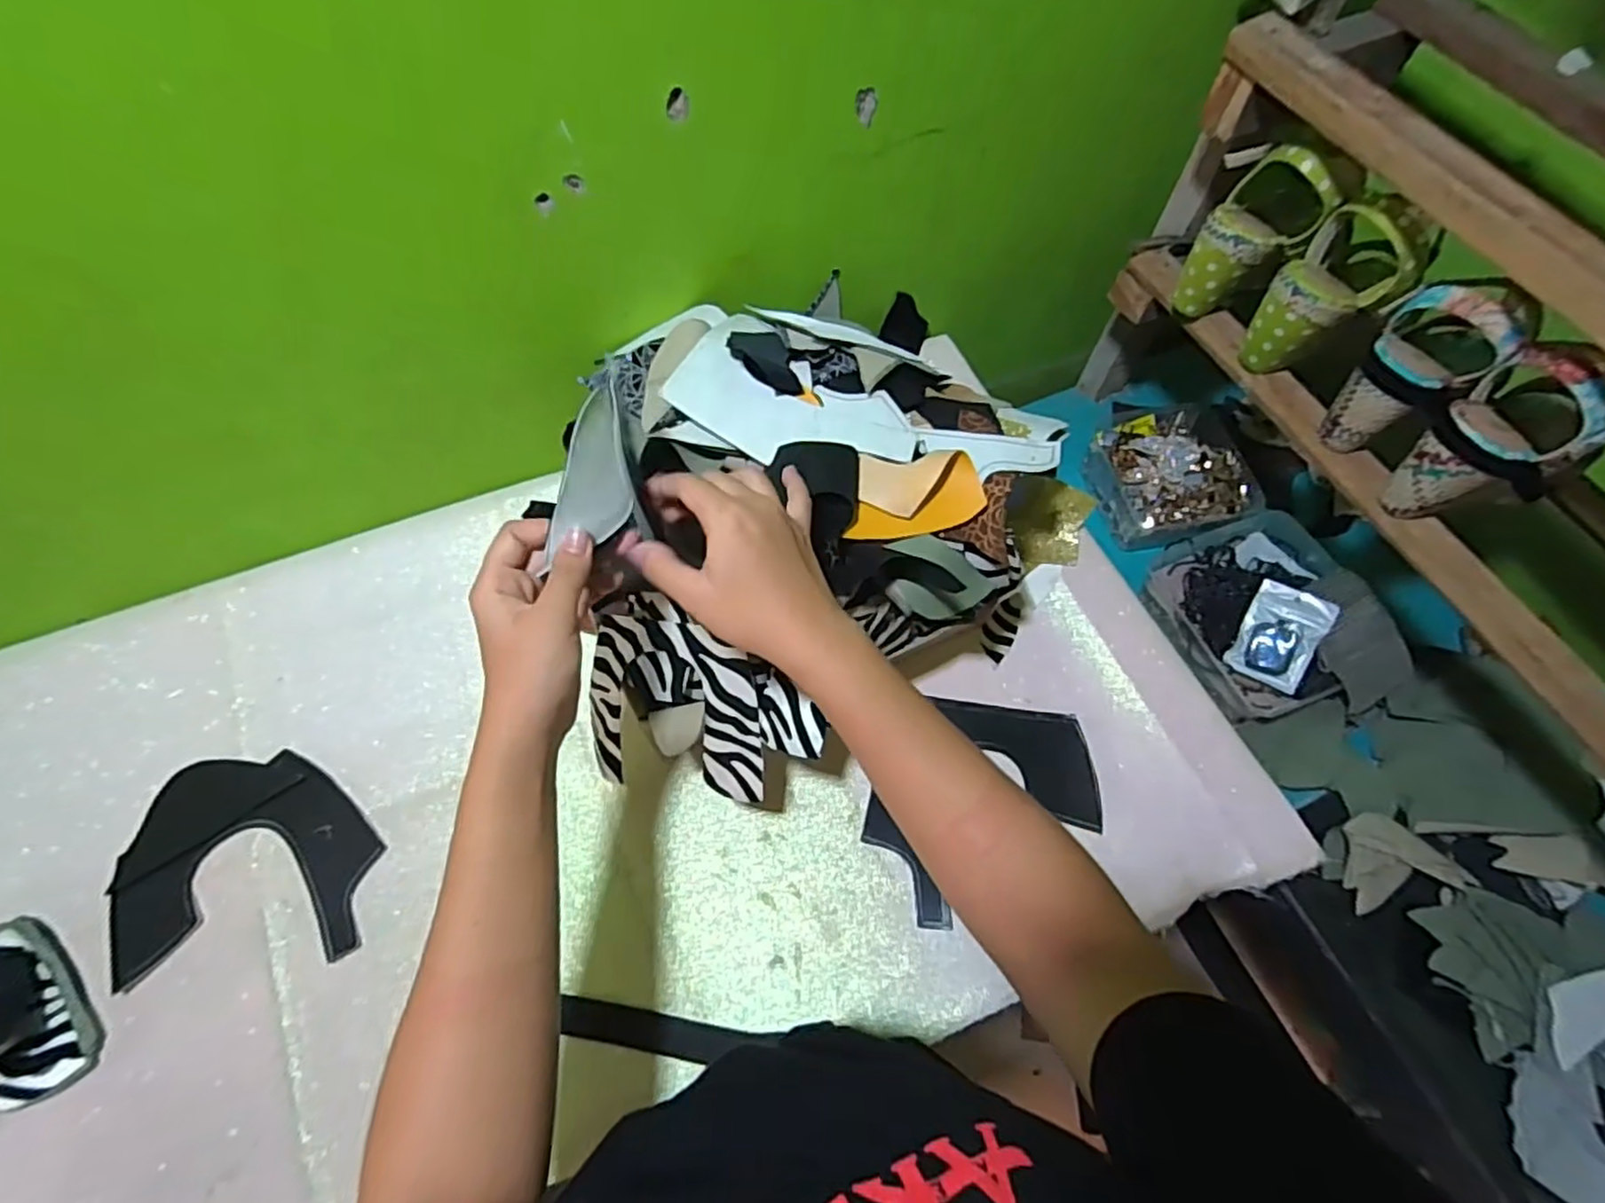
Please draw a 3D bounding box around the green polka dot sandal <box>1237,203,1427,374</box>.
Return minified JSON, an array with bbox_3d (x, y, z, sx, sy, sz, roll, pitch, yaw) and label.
[{"bbox_3d":[0.435,-0.252,0.586,0.082,0.134,0.071,41,70,17],"label":"green polka dot sandal"}]

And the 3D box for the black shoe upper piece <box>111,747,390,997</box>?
[{"bbox_3d":[-0.437,0.201,0.558,0.187,0.006,0.159,-8,64,-5],"label":"black shoe upper piece"}]

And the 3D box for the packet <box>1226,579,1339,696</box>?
[{"bbox_3d":[0.487,0.035,0.721,0.067,0.013,0.098,29,97,35],"label":"packet"}]

